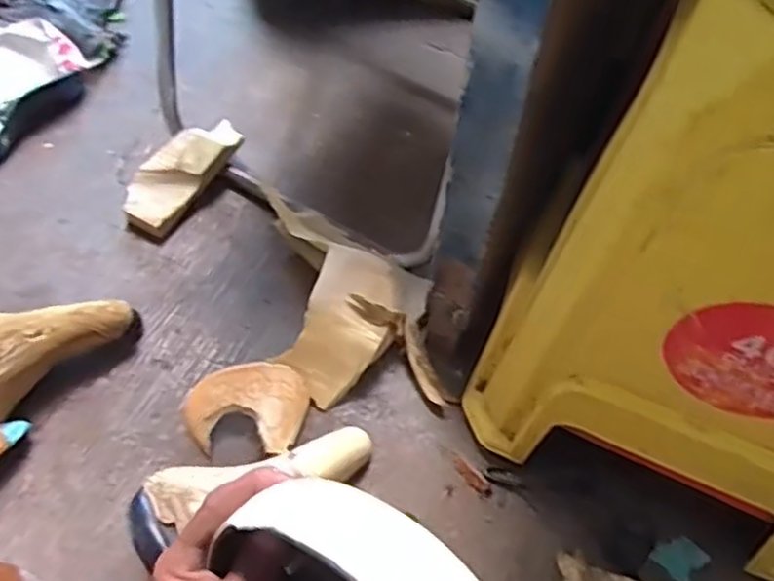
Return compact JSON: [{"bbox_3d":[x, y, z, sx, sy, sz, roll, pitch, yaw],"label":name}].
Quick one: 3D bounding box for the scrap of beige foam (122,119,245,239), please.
[{"bbox_3d":[-0.261,-0.154,0.872,0.076,0.033,0.177,34,74,19],"label":"scrap of beige foam"}]

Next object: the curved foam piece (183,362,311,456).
[{"bbox_3d":[-0.146,0.120,0.708,0.123,0.038,0.094,5,55,0],"label":"curved foam piece"}]

